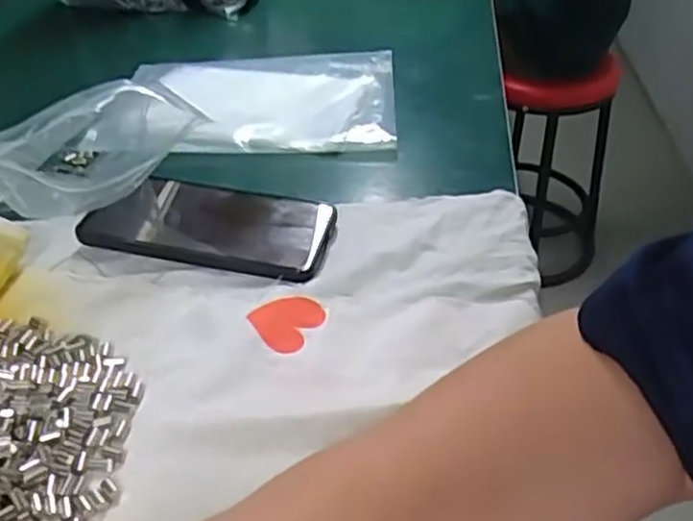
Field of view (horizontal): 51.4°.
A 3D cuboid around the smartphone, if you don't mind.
[{"bbox_3d":[-0.094,-0.024,0.489,0.169,0.016,0.077,8,36,13],"label":"smartphone"}]

